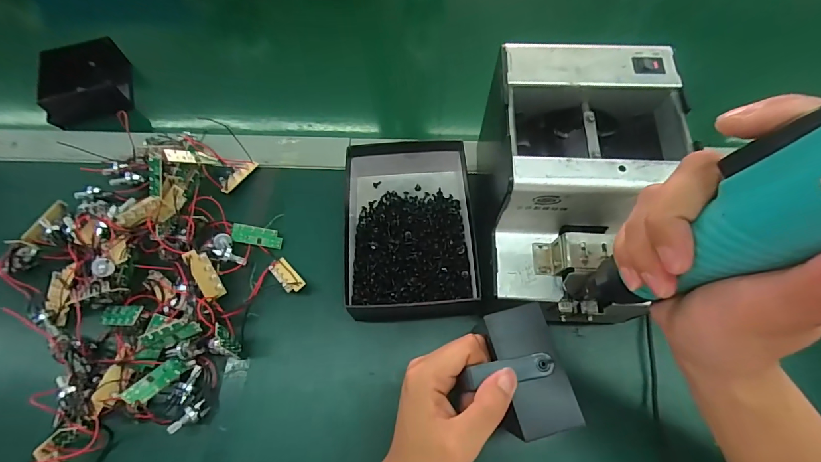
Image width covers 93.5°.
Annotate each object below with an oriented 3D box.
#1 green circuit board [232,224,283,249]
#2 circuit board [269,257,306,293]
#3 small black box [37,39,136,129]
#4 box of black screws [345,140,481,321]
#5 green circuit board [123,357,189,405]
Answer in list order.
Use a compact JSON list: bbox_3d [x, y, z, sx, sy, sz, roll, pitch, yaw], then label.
[{"bbox_3d":[-0.151,0.005,0.380,0.048,0.004,0.019,14,67,-7],"label":"green circuit board"},{"bbox_3d":[-0.116,0.040,0.362,0.018,0.008,0.045,-42,52,-15],"label":"circuit board"},{"bbox_3d":[-0.391,-0.178,0.469,0.081,0.050,0.100,-18,67,-6],"label":"small black box"},{"bbox_3d":[0.000,-0.008,0.368,0.119,0.045,0.173,-2,66,1],"label":"box of black screws"},{"bbox_3d":[-0.202,0.118,0.306,0.015,0.049,0.005,44,114,0],"label":"green circuit board"}]

